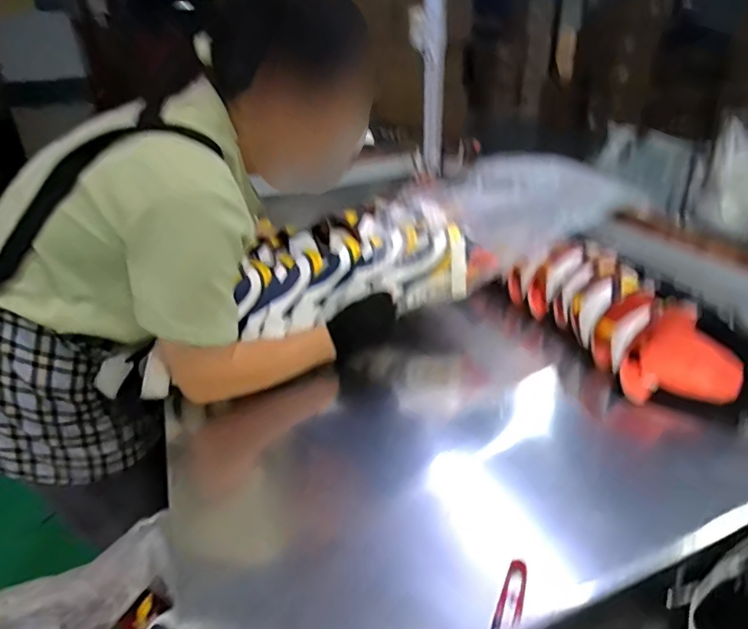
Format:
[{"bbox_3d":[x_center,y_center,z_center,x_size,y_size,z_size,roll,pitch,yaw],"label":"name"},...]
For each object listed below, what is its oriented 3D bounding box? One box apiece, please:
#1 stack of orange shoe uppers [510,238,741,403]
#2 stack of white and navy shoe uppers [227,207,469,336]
[{"bbox_3d":[0.374,-0.007,0.826,0.127,0.128,0.395,-14,30,-17],"label":"stack of orange shoe uppers"},{"bbox_3d":[-0.051,-0.095,0.893,0.354,0.115,0.216,-10,29,-10],"label":"stack of white and navy shoe uppers"}]

